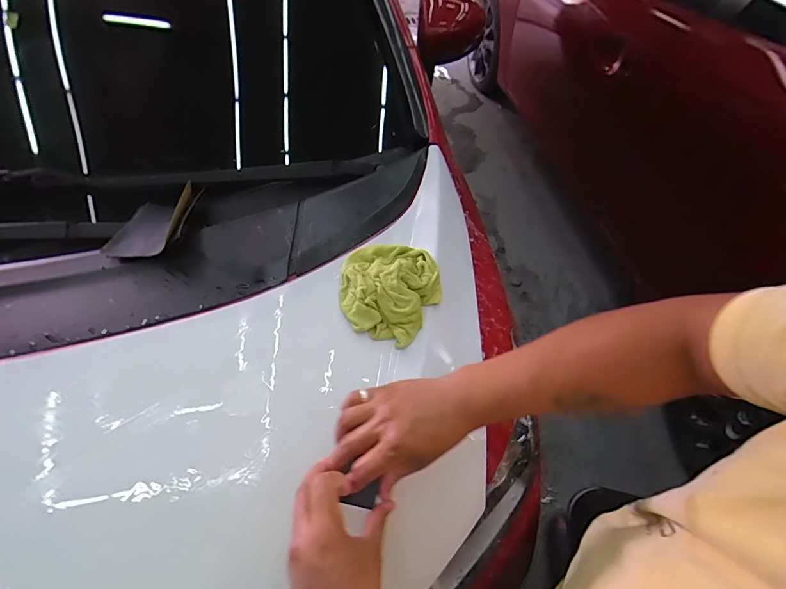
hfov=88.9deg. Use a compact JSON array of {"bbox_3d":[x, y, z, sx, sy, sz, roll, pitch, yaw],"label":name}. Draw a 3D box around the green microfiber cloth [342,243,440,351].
[{"bbox_3d":[-0.007,-0.010,0.570,0.133,0.054,0.140,29,58,19],"label":"green microfiber cloth"}]

